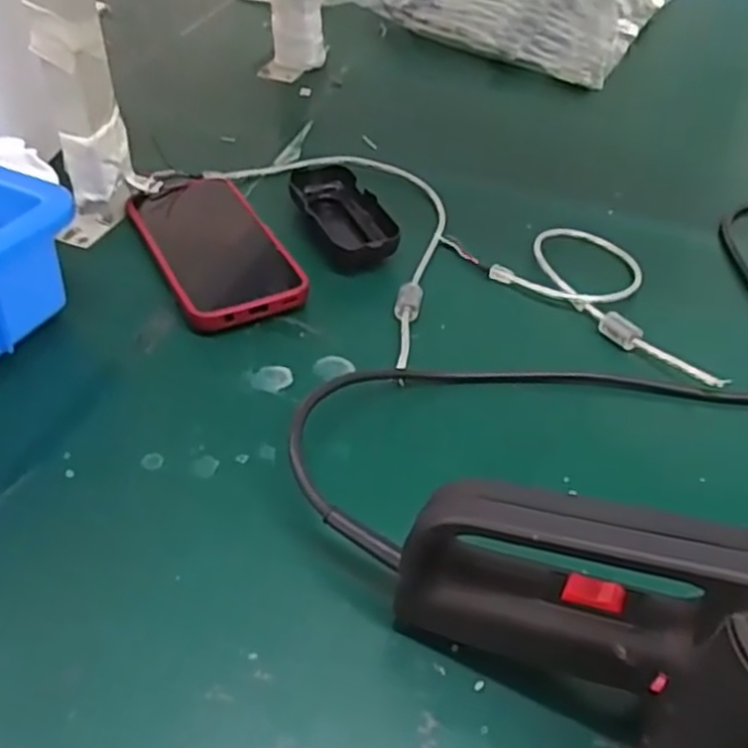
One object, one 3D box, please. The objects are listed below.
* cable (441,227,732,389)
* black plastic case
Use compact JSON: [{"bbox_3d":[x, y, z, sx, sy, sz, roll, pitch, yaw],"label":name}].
[{"bbox_3d":[0.162,-0.067,0.530,0.217,0.016,0.102,35,51,26],"label":"cable"},{"bbox_3d":[-0.023,-0.118,0.558,0.050,0.023,0.108,-18,49,-23],"label":"black plastic case"}]

